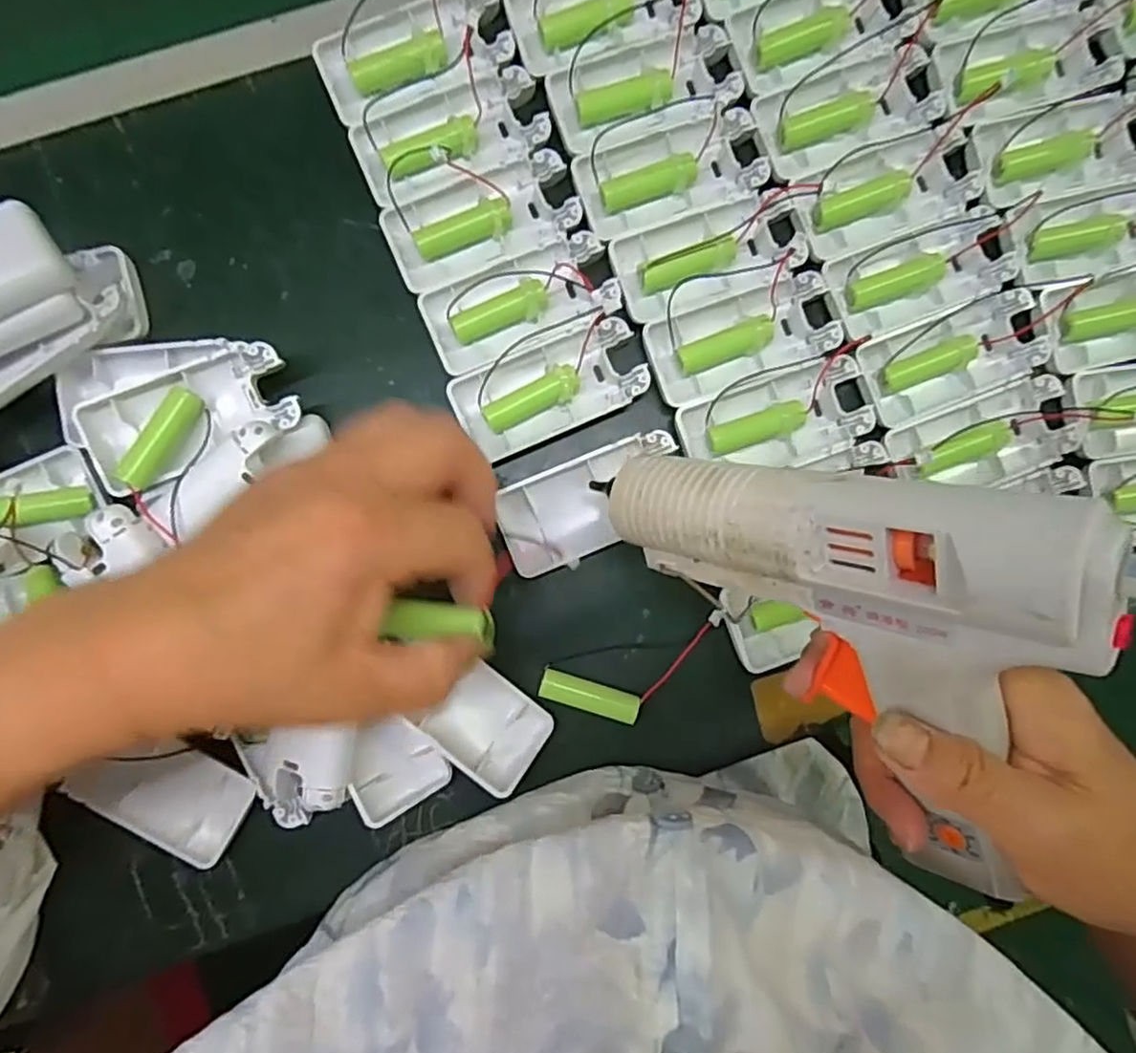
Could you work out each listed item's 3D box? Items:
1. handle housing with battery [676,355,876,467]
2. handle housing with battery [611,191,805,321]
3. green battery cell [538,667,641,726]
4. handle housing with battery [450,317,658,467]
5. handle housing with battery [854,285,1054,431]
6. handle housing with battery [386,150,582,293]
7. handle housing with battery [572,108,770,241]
[{"bbox_3d":[0.103,-0.051,0.340,0.091,0.016,0.044,-20,89,-3],"label":"handle housing with battery"},{"bbox_3d":[0.071,-0.136,0.340,0.093,0.017,0.045,-21,89,-3],"label":"handle housing with battery"},{"bbox_3d":[0.011,0.084,0.332,0.049,0.009,0.014,18,87,-1],"label":"green battery cell"},{"bbox_3d":[-0.008,-0.068,0.339,0.091,0.017,0.044,-23,89,-3],"label":"handle housing with battery"},{"bbox_3d":[0.197,-0.087,0.347,0.093,0.020,0.045,-23,89,-3],"label":"handle housing with battery"},{"bbox_3d":[-0.041,-0.151,0.340,0.092,0.015,0.044,-23,89,-3],"label":"handle housing with battery"},{"bbox_3d":[0.051,-0.176,0.341,0.090,0.014,0.047,-18,88,-3],"label":"handle housing with battery"}]

